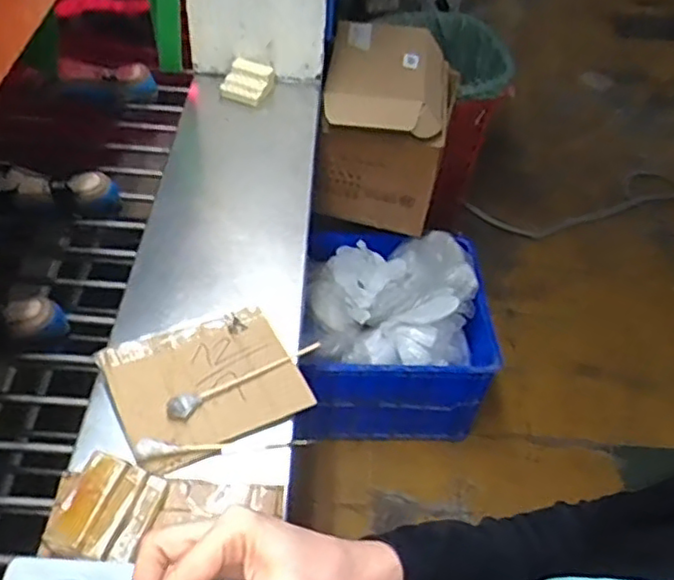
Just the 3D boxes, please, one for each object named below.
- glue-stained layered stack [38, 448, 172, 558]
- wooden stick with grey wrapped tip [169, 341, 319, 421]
[{"bbox_3d":[-0.224,0.215,0.647,0.080,0.045,0.095,15,49,10],"label":"glue-stained layered stack"},{"bbox_3d":[-0.107,0.097,0.781,0.199,0.015,0.027,-26,55,-25],"label":"wooden stick with grey wrapped tip"}]

